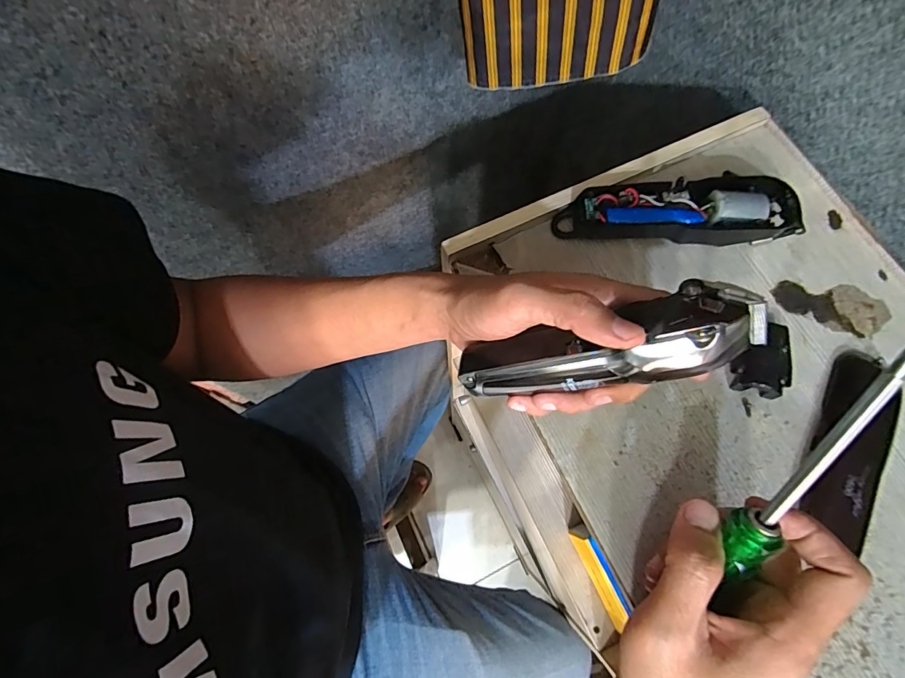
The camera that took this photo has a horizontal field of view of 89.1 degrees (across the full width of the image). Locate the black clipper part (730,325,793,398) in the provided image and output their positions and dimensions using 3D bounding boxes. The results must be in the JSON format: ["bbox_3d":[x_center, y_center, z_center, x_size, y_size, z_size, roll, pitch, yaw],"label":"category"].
[{"bbox_3d":[0.215,0.013,0.320,0.038,0.015,0.051,18,73,5],"label":"black clipper part"}]

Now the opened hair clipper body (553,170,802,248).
[{"bbox_3d":[0.165,-0.096,0.343,0.164,0.031,0.046,2,72,0],"label":"opened hair clipper body"}]

